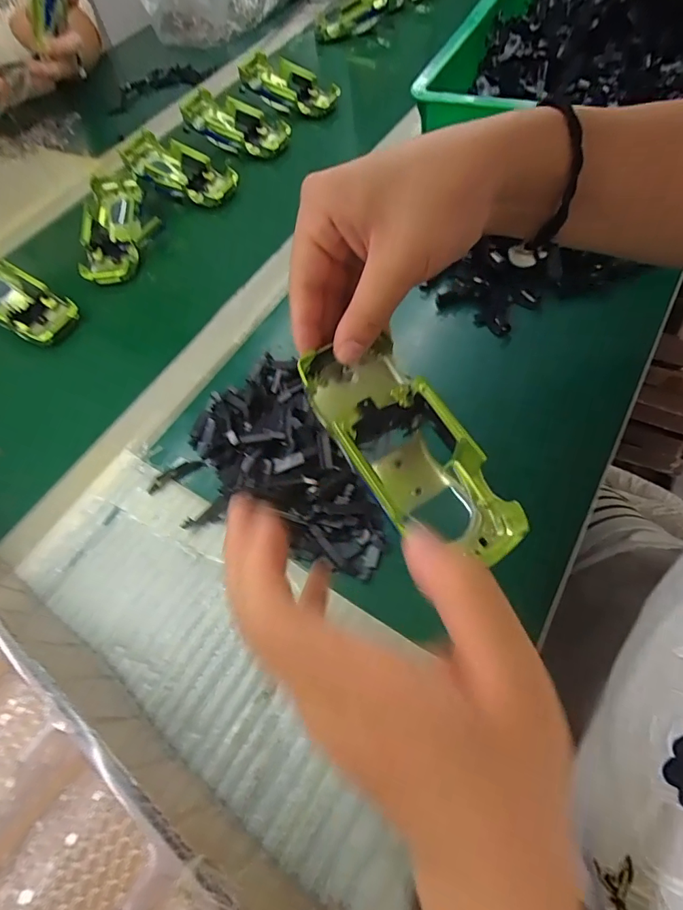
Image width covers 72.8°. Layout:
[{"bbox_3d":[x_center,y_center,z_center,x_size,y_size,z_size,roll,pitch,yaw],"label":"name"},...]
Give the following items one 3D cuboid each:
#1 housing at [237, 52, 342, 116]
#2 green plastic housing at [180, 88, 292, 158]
[{"bbox_3d":[-0.069,-0.488,0.617,0.139,0.048,0.075,27,67,22],"label":"housing"},{"bbox_3d":[-0.131,-0.408,0.577,0.137,0.033,0.058,24,63,4],"label":"green plastic housing"}]

